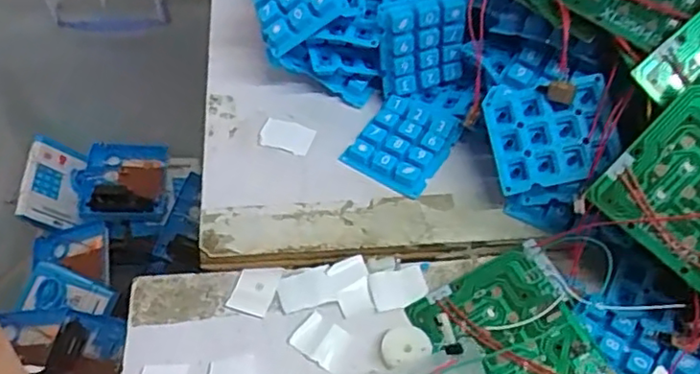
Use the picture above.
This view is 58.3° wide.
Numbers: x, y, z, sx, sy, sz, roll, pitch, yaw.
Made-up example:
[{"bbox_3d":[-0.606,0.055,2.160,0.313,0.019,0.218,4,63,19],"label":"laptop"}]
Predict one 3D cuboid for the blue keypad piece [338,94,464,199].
[{"bbox_3d":[0.030,-0.026,0.352,0.046,0.009,0.055,29,58,18],"label":"blue keypad piece"}]

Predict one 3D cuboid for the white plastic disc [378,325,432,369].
[{"bbox_3d":[0.027,0.075,0.296,0.024,0.007,0.020,-6,55,-6],"label":"white plastic disc"}]

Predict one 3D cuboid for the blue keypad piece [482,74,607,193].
[{"bbox_3d":[0.099,-0.029,0.315,0.057,0.009,0.055,-13,77,15],"label":"blue keypad piece"}]

